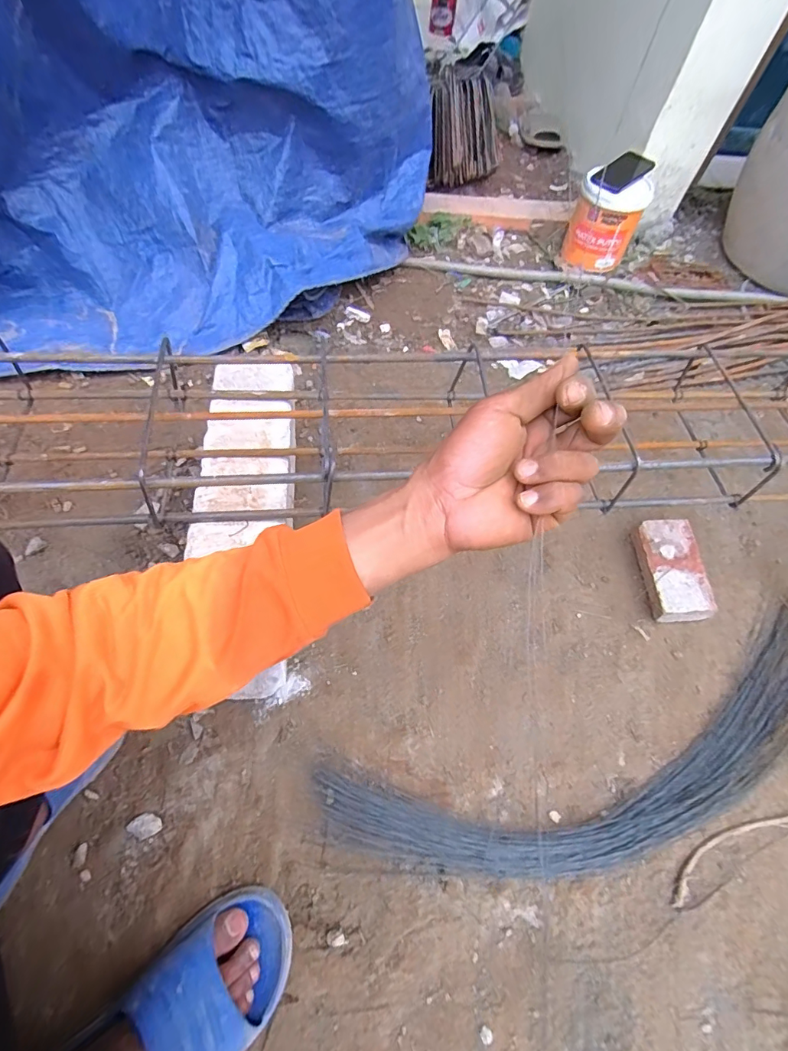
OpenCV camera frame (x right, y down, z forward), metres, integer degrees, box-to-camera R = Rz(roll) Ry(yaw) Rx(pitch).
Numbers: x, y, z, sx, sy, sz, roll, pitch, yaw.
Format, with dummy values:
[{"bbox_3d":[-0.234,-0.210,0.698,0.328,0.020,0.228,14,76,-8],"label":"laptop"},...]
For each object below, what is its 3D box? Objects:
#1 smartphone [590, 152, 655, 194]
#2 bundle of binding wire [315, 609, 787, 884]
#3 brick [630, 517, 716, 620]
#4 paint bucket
[{"bbox_3d":[0.533,-0.824,1.082,0.165,0.012,0.074,-41,84,-15],"label":"smartphone"},{"bbox_3d":[0.322,0.285,0.593,0.807,0.033,0.195,-14,63,-12],"label":"bundle of binding wire"},{"bbox_3d":[0.433,0.069,0.725,0.077,0.046,0.154,3,61,-3],"label":"brick"},{"bbox_3d":[0.510,-0.739,1.125,0.151,0.156,0.151,3,59,-5],"label":"paint bucket"}]

